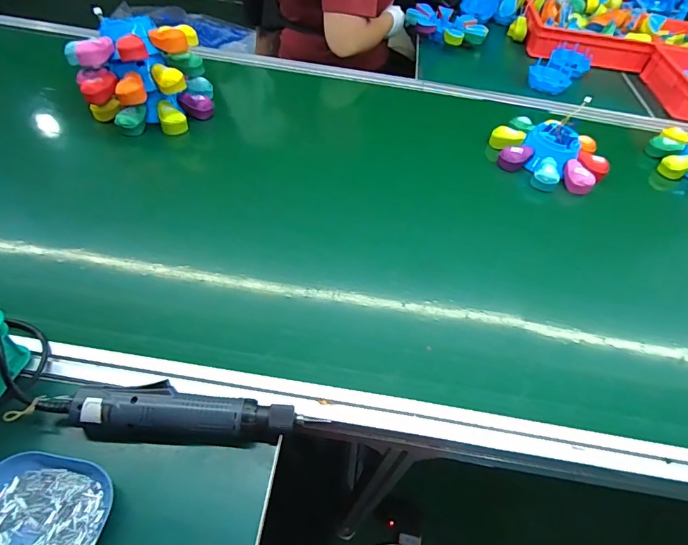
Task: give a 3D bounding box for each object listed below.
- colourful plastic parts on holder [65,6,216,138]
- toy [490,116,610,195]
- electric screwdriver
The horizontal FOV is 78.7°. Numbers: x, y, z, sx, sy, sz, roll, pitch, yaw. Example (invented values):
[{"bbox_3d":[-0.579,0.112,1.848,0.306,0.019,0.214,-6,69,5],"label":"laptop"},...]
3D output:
[{"bbox_3d":[-0.373,-0.366,0.784,0.227,0.146,0.162,-11,52,-14],"label":"colourful plastic parts on holder"},{"bbox_3d":[0.411,-0.241,0.839,0.230,0.053,0.179,21,51,12],"label":"toy"},{"bbox_3d":[-0.174,0.151,0.447,0.272,0.043,0.052,2,49,-4],"label":"electric screwdriver"}]

